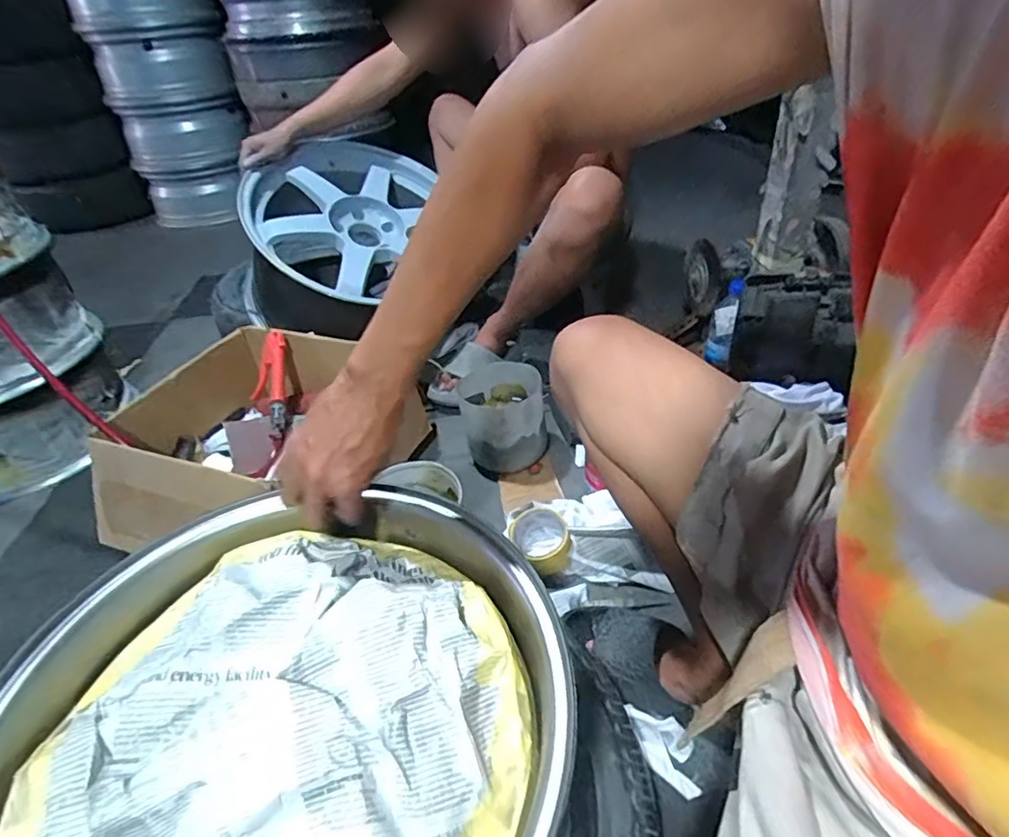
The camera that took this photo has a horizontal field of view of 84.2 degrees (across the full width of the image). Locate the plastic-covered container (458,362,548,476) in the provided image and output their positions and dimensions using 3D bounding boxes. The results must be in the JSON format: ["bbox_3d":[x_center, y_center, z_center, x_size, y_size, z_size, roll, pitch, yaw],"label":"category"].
[{"bbox_3d":[0.000,0.002,1.009,0.143,0.149,0.146,-10,37,-8],"label":"plastic-covered container"}]

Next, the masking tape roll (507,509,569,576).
[{"bbox_3d":[0.053,0.184,0.845,0.091,0.047,0.093,-5,37,-1],"label":"masking tape roll"}]

